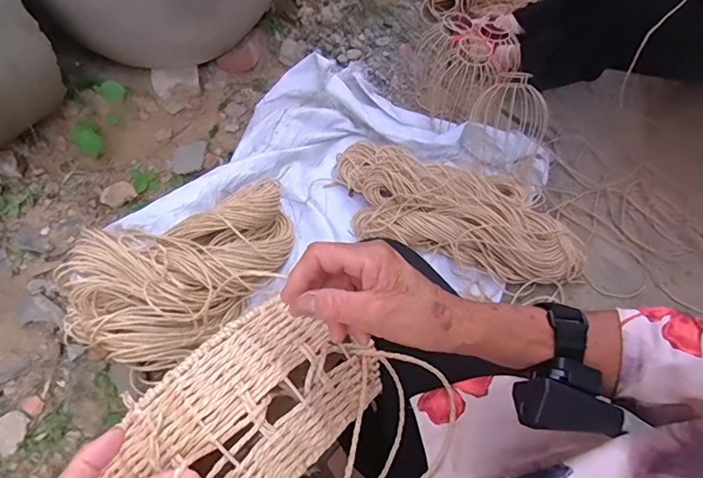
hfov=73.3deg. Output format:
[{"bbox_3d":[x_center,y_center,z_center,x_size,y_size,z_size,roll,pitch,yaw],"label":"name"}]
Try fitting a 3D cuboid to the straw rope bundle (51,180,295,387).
[{"bbox_3d":[-0.297,0.030,0.901,0.261,0.145,0.452,29,58,21],"label":"straw rope bundle"}]

